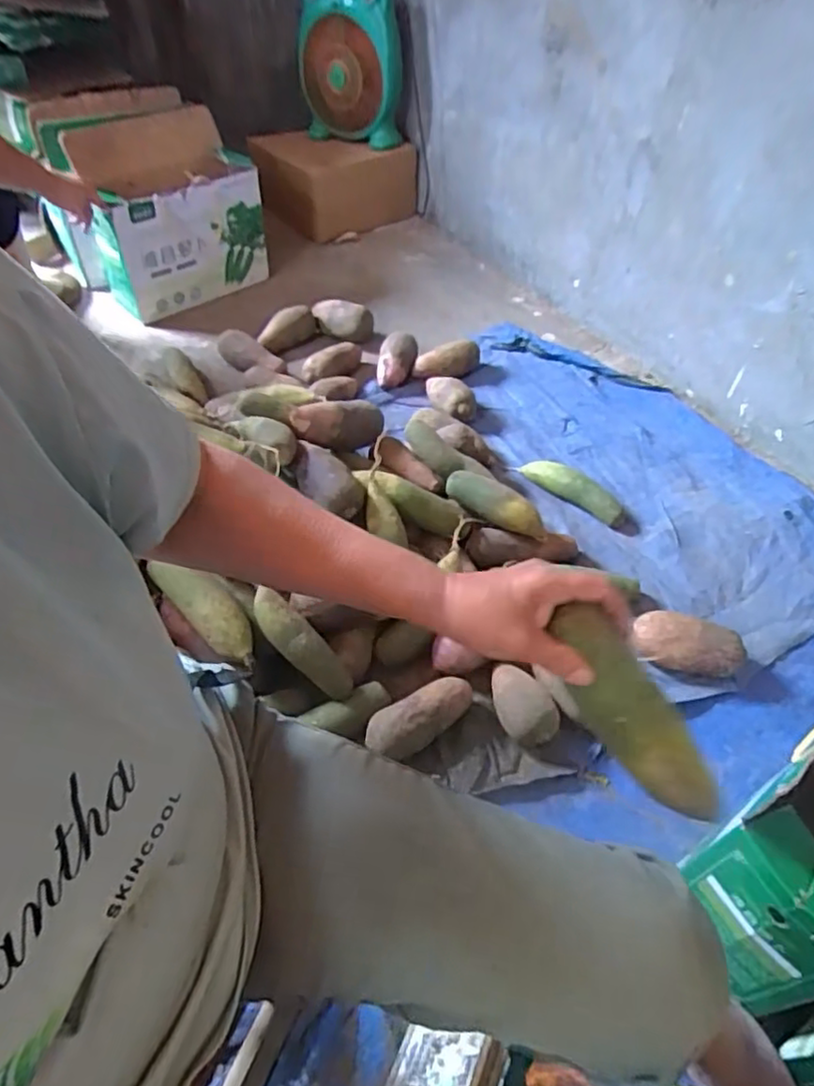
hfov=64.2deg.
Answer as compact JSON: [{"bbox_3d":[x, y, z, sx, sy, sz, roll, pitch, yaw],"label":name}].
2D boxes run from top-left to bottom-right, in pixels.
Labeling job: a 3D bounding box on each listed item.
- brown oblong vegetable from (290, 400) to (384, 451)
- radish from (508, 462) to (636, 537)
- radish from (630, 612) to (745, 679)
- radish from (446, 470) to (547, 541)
[{"bbox_3d":[-0.114,-0.191,1.038,0.168,0.068,0.061,-7,47,-37],"label":"brown oblong vegetable"},{"bbox_3d":[0.302,-0.091,1.152,0.245,0.046,0.045,33,54,22],"label":"radish"},{"bbox_3d":[0.406,0.147,0.938,0.155,0.075,0.077,14,49,8],"label":"radish"},{"bbox_3d":[0.137,-0.068,1.016,0.159,0.046,0.050,30,53,21],"label":"radish"}]

